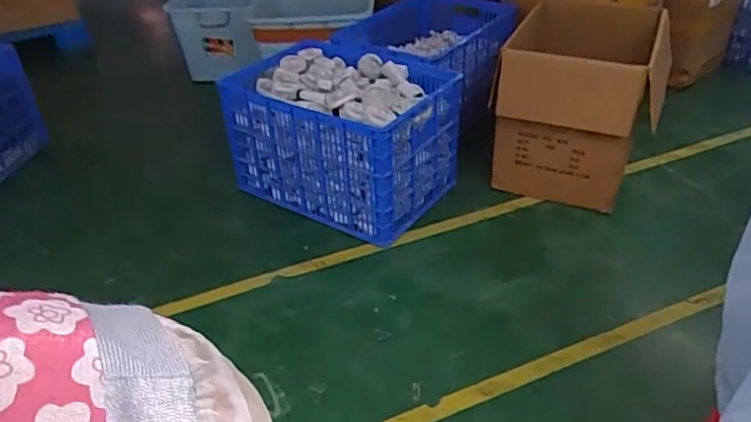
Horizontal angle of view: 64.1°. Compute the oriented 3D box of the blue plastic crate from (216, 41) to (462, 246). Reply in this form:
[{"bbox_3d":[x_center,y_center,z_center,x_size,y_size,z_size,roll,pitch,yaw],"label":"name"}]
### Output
[{"bbox_3d":[-0.127,-0.256,1.965,0.684,0.403,0.441,21,42,30],"label":"blue plastic crate"}]

